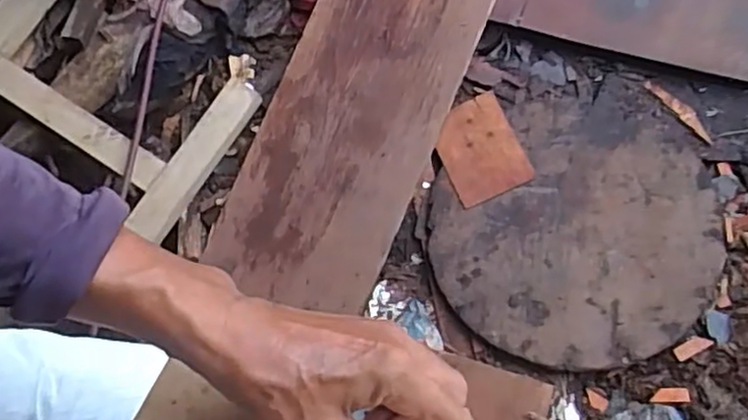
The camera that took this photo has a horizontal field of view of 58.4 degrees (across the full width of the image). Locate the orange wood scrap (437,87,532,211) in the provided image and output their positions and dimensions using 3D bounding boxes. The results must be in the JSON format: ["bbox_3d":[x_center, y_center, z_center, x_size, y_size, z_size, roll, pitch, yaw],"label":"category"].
[{"bbox_3d":[0.185,-0.108,1.190,0.136,0.007,0.183,-24,70,4],"label":"orange wood scrap"}]

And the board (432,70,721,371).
[{"bbox_3d":[0.328,0.023,1.126,0.467,0.019,0.462,-5,69,12],"label":"board"}]

